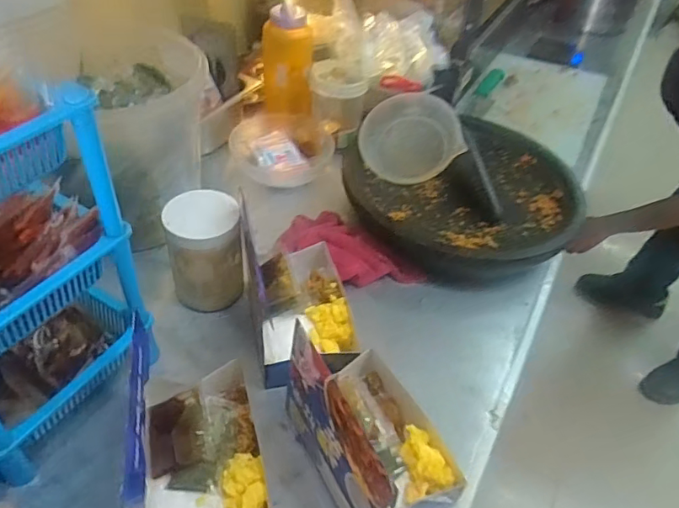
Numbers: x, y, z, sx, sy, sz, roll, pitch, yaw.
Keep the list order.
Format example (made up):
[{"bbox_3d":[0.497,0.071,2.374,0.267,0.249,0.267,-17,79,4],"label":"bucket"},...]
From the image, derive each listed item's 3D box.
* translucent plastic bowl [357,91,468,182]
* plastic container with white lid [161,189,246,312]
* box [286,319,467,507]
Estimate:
[{"bbox_3d":[0.112,-0.185,0.846,0.153,0.151,0.040,52,16,13],"label":"translucent plastic bowl"},{"bbox_3d":[-0.163,0.000,0.641,0.091,0.121,0.084,-7,46,-13],"label":"plastic container with white lid"},{"bbox_3d":[0.036,0.160,0.518,0.119,0.148,0.180,-20,50,-24],"label":"box"}]

